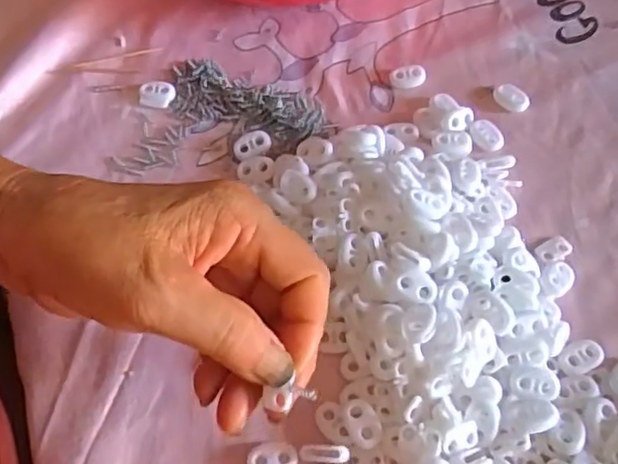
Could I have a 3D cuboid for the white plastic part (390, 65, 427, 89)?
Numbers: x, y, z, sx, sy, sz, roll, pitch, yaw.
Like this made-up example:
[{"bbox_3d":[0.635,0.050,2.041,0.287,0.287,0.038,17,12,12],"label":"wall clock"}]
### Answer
[{"bbox_3d":[0.063,-0.099,0.392,0.023,0.008,0.014,-10,61,-3],"label":"white plastic part"}]

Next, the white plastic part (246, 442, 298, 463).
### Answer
[{"bbox_3d":[-0.017,0.104,0.281,0.023,0.007,0.015,-12,61,-4],"label":"white plastic part"}]

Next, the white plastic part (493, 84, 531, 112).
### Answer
[{"bbox_3d":[0.126,-0.084,0.381,0.013,0.007,0.022,-41,67,-18],"label":"white plastic part"}]

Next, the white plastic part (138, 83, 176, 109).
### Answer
[{"bbox_3d":[-0.097,-0.087,0.391,0.023,0.006,0.016,0,61,3],"label":"white plastic part"}]

